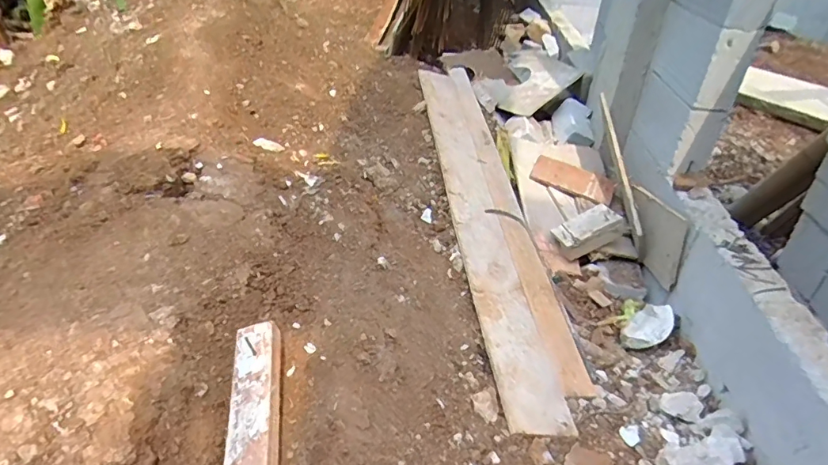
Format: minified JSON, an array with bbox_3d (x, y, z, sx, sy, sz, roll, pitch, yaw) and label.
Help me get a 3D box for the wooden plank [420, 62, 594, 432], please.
[{"bbox_3d":[0.220,-0.137,1.534,0.243,0.028,1.565,6,43,-14],"label":"wooden plank"}]

